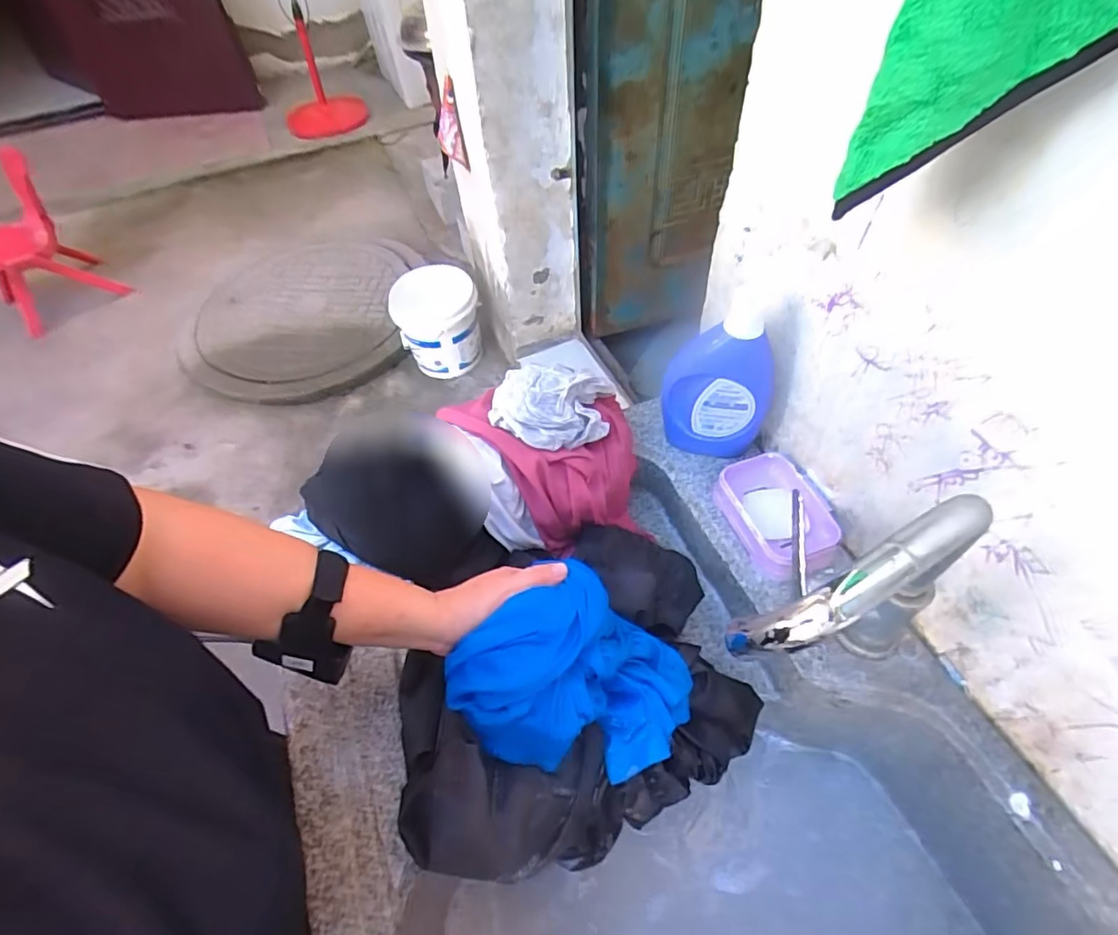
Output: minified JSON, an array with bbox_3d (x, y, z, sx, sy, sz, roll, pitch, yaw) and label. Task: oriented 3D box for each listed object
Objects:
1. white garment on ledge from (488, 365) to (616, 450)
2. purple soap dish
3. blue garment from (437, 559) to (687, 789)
[{"bbox_3d":[-0.008,-0.061,0.581,0.121,0.057,0.068,-1,53,3],"label":"white garment on ledge"},{"bbox_3d":[0.217,0.046,0.576,0.081,0.030,0.123,-21,54,-12],"label":"purple soap dish"},{"bbox_3d":[0.014,0.163,0.441,0.153,0.085,0.147,30,60,24],"label":"blue garment"}]

